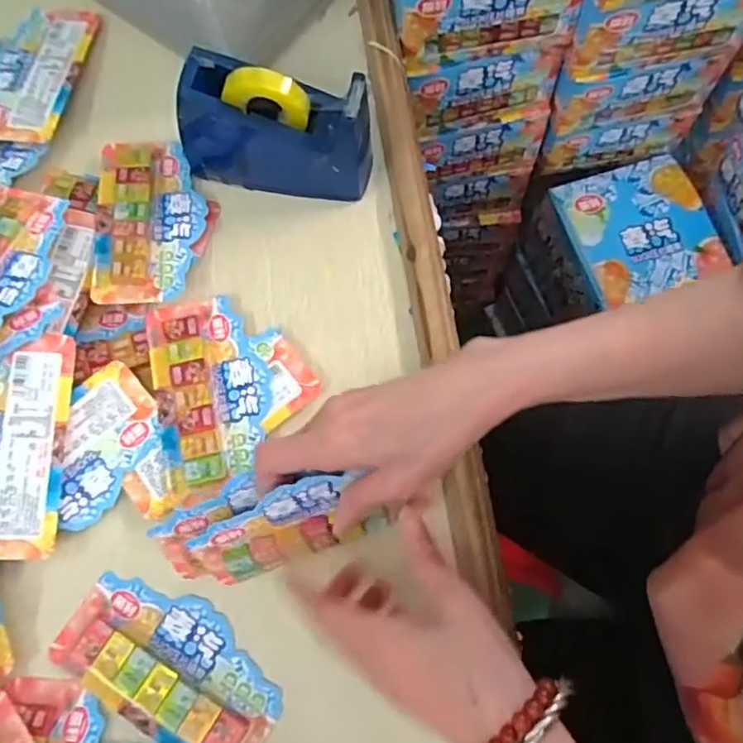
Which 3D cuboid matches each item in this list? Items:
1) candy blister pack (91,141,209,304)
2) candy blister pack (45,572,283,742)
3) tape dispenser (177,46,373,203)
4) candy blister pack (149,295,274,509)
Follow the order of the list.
[{"bbox_3d":[-0.167,-0.118,0.460,0.078,0.019,0.141,-5,73,-2],"label":"candy blister pack"},{"bbox_3d":[-0.125,0.186,0.385,0.144,0.009,0.078,32,75,9],"label":"candy blister pack"},{"bbox_3d":[-0.070,-0.178,0.445,0.141,0.087,0.049,9,73,3],"label":"tape dispenser"},{"bbox_3d":[-0.111,0.012,0.425,0.076,0.009,0.141,-15,73,-5],"label":"candy blister pack"}]

